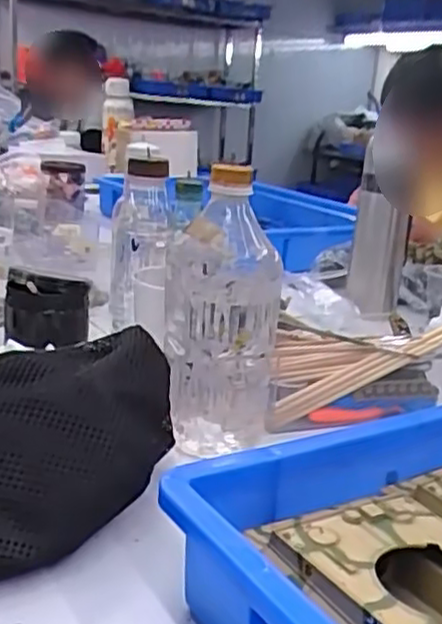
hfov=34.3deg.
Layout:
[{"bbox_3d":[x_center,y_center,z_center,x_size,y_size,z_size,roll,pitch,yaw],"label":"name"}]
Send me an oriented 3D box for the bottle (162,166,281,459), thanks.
[{"bbox_3d":[-0.001,0.004,0.529,0.084,0.207,0.081,6,17,3],"label":"bottle"}]

